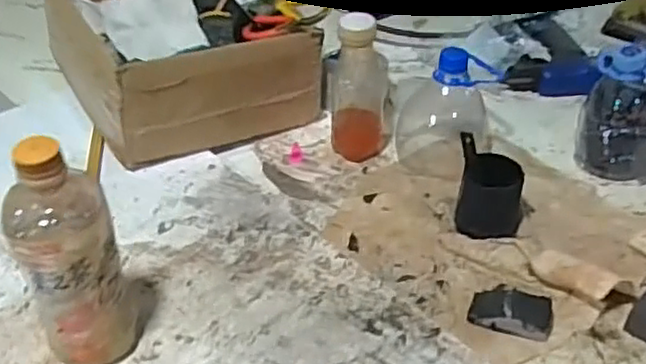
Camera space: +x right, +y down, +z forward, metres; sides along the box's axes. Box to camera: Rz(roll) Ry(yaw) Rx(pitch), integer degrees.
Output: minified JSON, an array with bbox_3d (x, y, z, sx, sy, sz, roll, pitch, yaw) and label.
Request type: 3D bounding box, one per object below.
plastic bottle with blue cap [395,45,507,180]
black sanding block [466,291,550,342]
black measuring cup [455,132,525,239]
[{"bbox_3d":[0.136,-0.080,0.735,0.102,0.118,0.090,4,40,4],"label":"plastic bottle with blue cap"},{"bbox_3d":[0.161,0.111,0.579,0.067,0.020,0.036,17,43,20],"label":"black sanding block"},{"bbox_3d":[0.164,0.010,0.654,0.067,0.078,0.061,4,40,4],"label":"black measuring cup"}]

